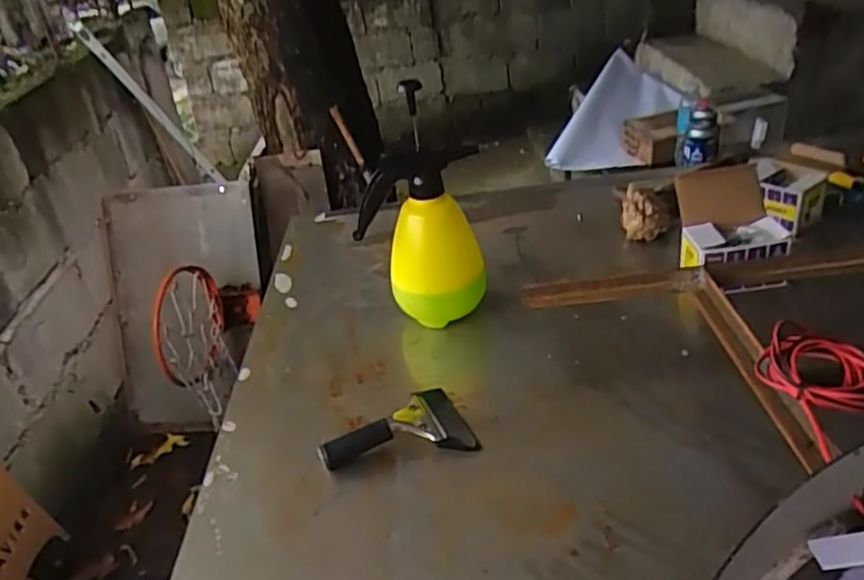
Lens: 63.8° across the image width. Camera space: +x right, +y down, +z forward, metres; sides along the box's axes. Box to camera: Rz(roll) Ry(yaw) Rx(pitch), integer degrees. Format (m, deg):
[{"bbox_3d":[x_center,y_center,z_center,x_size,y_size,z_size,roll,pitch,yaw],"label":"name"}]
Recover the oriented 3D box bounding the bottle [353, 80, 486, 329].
[{"bbox_3d":[-0.021,-0.103,0.987,0.162,0.341,0.123,-13,31,-10],"label":"bottle"}]

